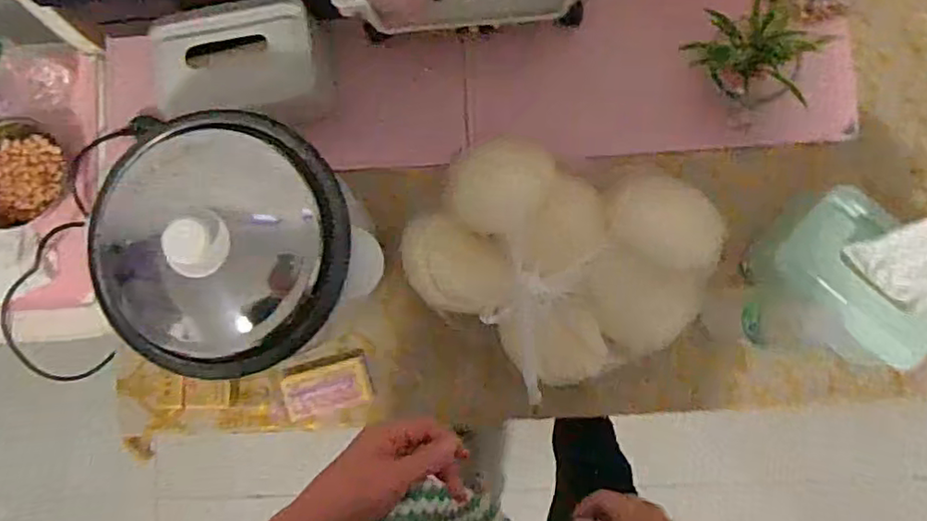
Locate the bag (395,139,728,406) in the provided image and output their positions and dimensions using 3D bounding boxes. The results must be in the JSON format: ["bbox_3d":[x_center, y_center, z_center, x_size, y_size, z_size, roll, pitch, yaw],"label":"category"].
[{"bbox_3d":[0.108,0.004,0.683,0.304,0.080,0.259,24,88,8],"label":"bag"}]

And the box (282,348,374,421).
[{"bbox_3d":[-0.160,0.147,0.749,0.105,0.022,0.062,-17,83,5],"label":"box"}]

